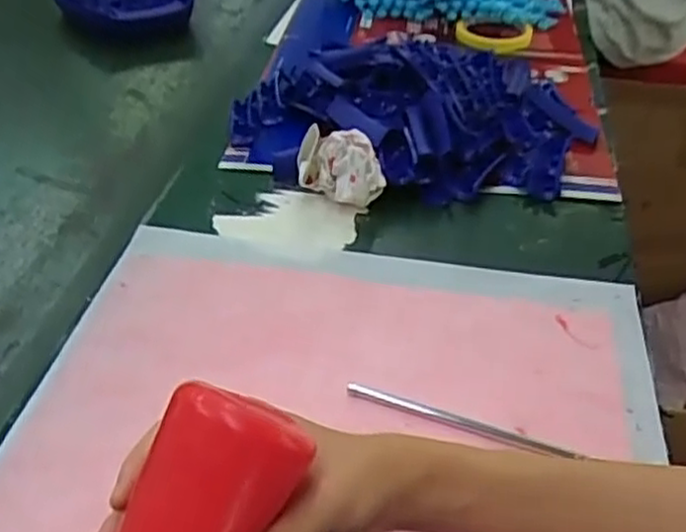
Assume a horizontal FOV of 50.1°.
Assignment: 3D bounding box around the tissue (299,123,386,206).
[{"bbox_3d":[-0.002,-0.082,0.630,0.070,0.067,0.033,22,44,21],"label":"tissue"}]

